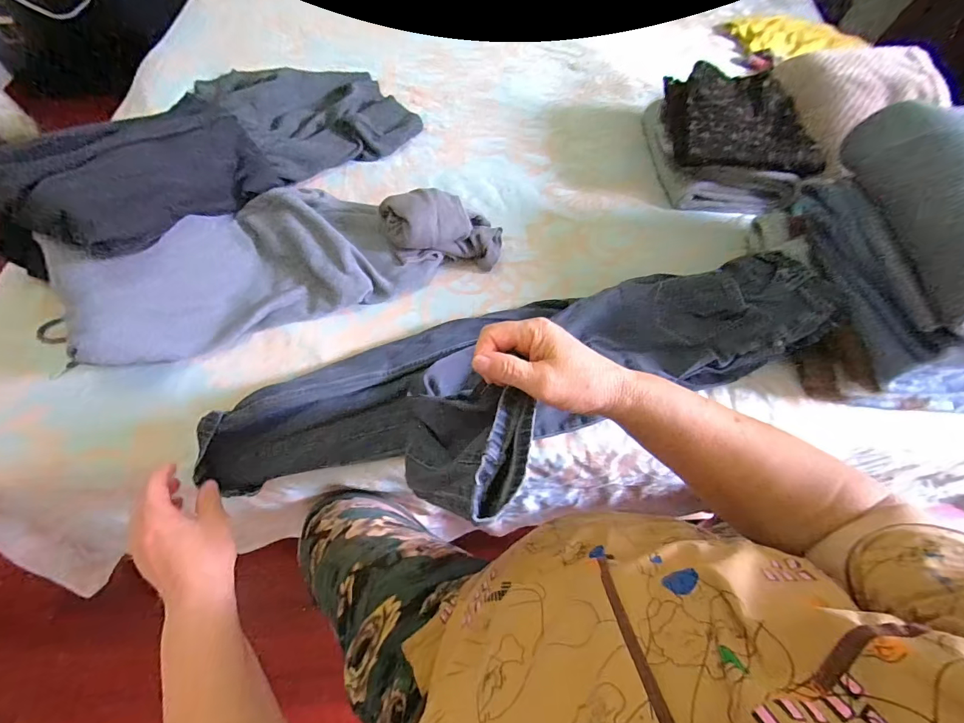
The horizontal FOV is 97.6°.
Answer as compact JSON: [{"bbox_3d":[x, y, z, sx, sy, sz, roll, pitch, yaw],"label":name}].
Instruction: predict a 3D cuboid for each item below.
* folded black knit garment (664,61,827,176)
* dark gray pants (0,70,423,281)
[{"bbox_3d":[0.467,-0.435,0.773,0.244,0.071,0.224,0,61,-3],"label":"folded black knit garment"},{"bbox_3d":[-0.396,-0.382,0.736,0.311,0.099,0.681,28,49,12],"label":"dark gray pants"}]

